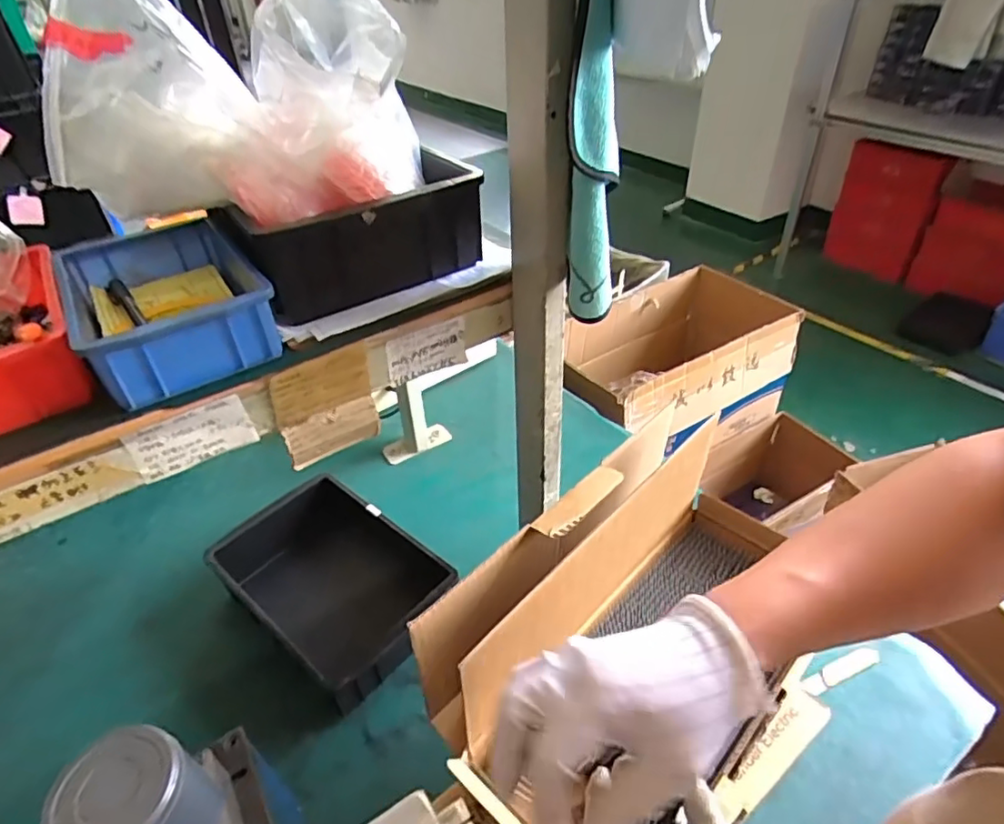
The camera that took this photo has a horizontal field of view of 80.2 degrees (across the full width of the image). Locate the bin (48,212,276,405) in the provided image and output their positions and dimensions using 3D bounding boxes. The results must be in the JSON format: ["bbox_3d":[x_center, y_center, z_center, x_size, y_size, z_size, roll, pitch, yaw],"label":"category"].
[{"bbox_3d":[-0.272,-0.091,0.486,0.123,0.057,0.190,-25,44,-24],"label":"bin"}]

